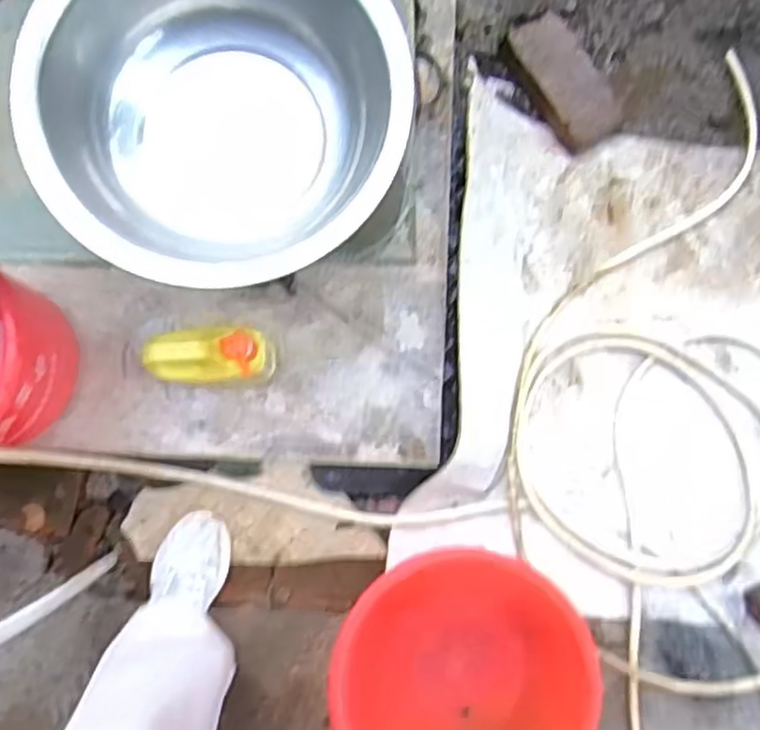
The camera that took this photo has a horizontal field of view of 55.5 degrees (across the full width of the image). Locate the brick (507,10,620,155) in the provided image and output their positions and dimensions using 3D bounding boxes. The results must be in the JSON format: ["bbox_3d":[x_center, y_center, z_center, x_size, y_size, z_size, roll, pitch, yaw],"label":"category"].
[{"bbox_3d":[0.324,-0.500,1.254,0.123,0.064,0.242,-28,84,-5],"label":"brick"}]

